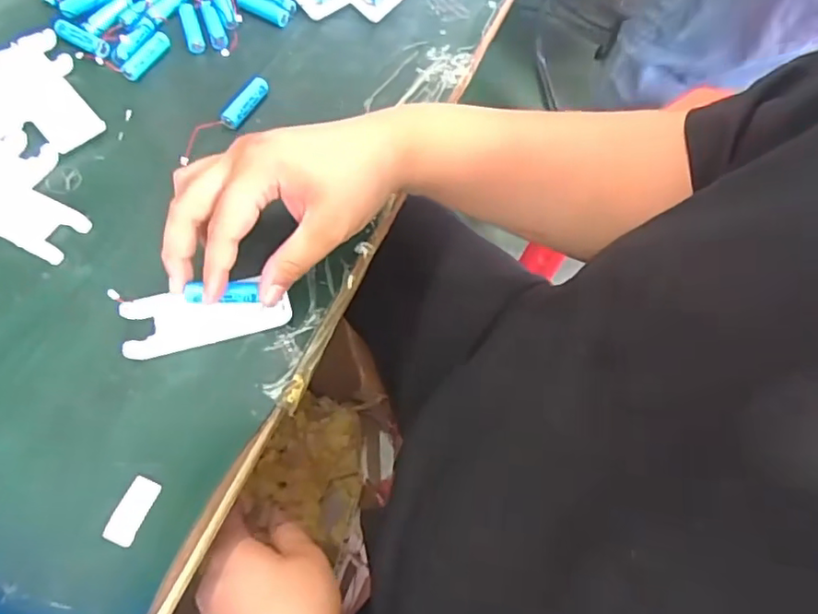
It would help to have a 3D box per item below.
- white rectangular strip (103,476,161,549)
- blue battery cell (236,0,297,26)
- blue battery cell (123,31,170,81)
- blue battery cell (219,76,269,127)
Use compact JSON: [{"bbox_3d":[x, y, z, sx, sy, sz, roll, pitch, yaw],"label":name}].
[{"bbox_3d":[-0.156,0.114,0.326,0.018,0.004,0.036,19,63,6],"label":"white rectangular strip"},{"bbox_3d":[-0.131,-0.270,0.522,0.054,0.019,0.023,24,63,9],"label":"blue battery cell"},{"bbox_3d":[-0.218,-0.209,0.485,0.015,0.013,0.052,31,65,12],"label":"blue battery cell"},{"bbox_3d":[-0.131,-0.163,0.469,0.016,0.016,0.052,26,64,10],"label":"blue battery cell"}]

